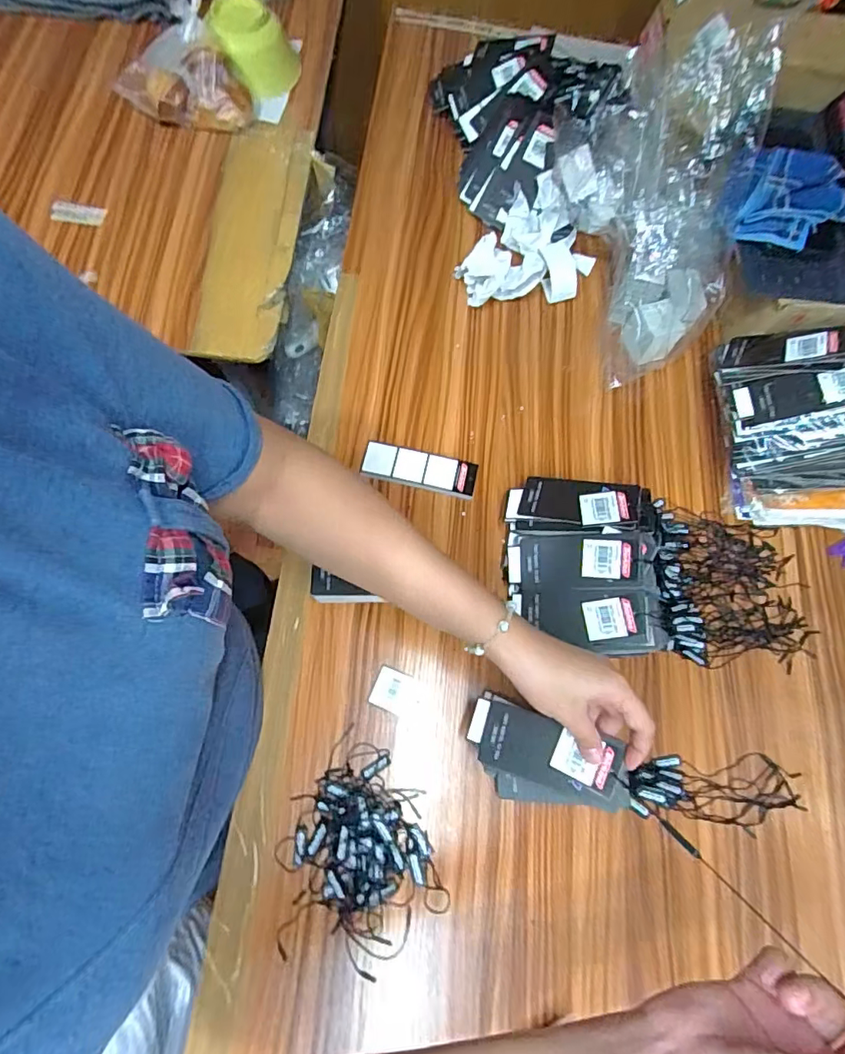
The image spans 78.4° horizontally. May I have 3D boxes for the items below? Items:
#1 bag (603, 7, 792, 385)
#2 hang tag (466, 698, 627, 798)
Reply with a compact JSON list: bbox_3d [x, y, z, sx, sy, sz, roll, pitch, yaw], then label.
[{"bbox_3d":[0.263,-0.314,0.540,0.125,0.108,0.312,4,111,-1],"label":"bag"},{"bbox_3d":[0.095,0.178,0.416,0.119,0.006,0.047,10,78,22],"label":"hang tag"}]

